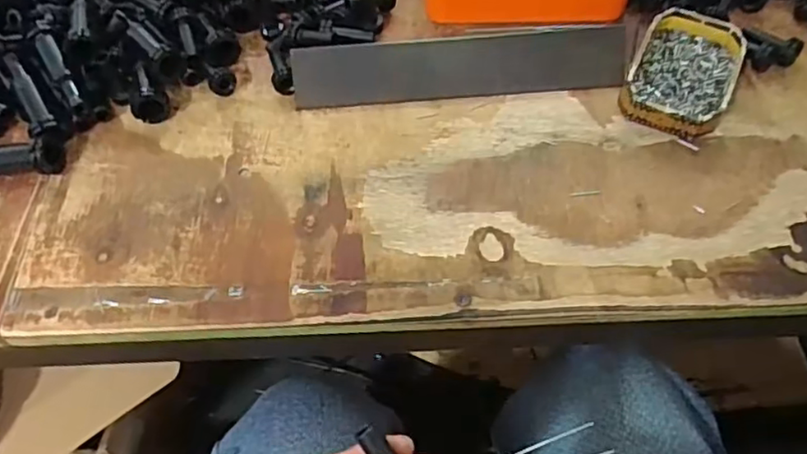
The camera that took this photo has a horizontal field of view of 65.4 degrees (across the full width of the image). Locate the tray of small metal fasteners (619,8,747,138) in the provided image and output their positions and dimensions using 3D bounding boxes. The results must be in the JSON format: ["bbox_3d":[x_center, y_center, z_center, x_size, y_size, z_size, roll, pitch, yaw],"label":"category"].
[{"bbox_3d":[0.178,-0.098,0.403,0.059,0.024,0.089,24,64,16],"label":"tray of small metal fasteners"}]

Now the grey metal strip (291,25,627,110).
[{"bbox_3d":[0.036,-0.104,0.413,0.214,0.039,0.008,-4,21,0],"label":"grey metal strip"}]

